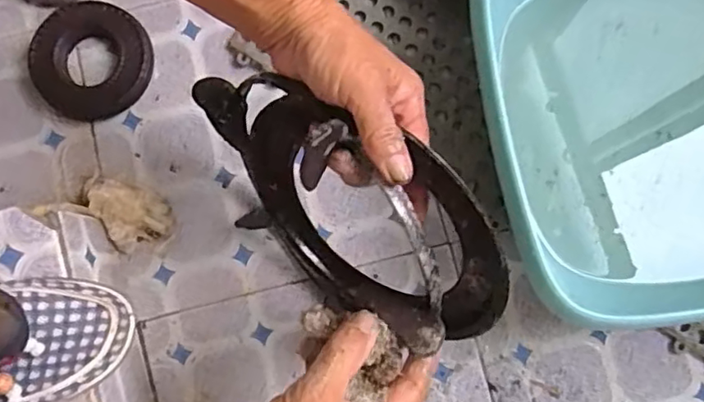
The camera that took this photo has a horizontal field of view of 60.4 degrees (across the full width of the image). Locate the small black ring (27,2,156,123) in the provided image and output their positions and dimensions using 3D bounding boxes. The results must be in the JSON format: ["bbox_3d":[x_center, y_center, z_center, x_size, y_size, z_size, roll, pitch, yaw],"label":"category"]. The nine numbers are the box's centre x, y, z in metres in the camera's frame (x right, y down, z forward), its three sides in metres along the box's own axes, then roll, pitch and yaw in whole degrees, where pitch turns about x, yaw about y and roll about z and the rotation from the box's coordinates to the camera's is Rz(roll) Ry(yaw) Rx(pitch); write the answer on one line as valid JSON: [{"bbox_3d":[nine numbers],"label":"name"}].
[{"bbox_3d":[-0.245,-0.133,0.574,0.107,0.029,0.109,0,82,0],"label":"small black ring"}]

